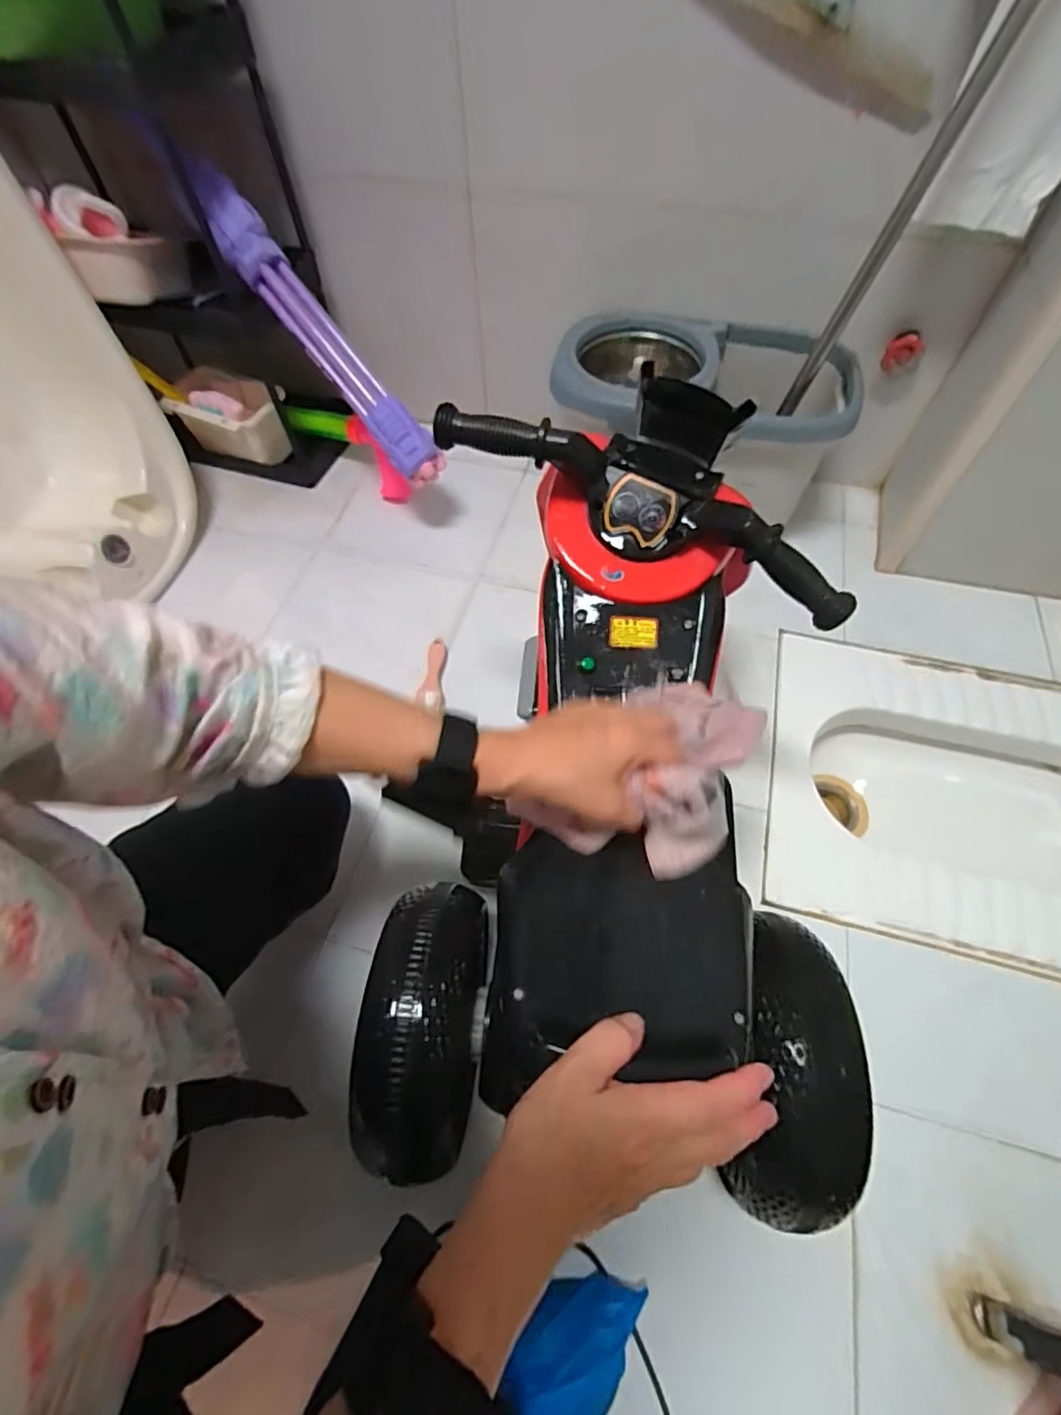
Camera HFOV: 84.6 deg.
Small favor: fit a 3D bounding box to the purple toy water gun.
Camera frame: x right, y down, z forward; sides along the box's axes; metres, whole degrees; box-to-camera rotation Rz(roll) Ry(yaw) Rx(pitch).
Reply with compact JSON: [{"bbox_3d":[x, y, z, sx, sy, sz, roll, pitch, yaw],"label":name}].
[{"bbox_3d":[-0.302,-0.545,0.868,0.074,0.085,0.478,-46,106,-23],"label":"purple toy water gun"}]

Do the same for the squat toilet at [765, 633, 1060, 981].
[{"bbox_3d":[0.618,0.154,0.836,0.542,0.157,0.435,14,60,8],"label":"squat toilet"}]

